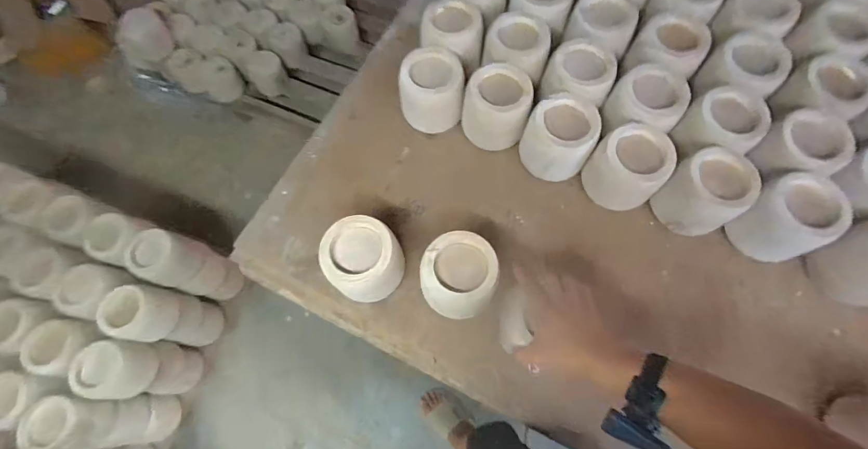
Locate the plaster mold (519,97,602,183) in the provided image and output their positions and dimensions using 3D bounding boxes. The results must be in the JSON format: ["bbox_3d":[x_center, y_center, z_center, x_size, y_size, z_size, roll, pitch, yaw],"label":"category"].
[{"bbox_3d":[0.242,-0.168,0.760,0.127,0.108,0.136,-1,71,2],"label":"plaster mold"}]

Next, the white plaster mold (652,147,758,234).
[{"bbox_3d":[0.493,-0.062,0.708,0.126,0.129,0.126,-1,71,2],"label":"white plaster mold"}]

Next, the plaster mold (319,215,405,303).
[{"bbox_3d":[-0.126,0.065,0.694,0.133,0.105,0.130,-1,71,2],"label":"plaster mold"}]

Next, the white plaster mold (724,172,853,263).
[{"bbox_3d":[0.623,-0.010,0.695,0.128,0.132,0.130,-23,71,-6],"label":"white plaster mold"}]

